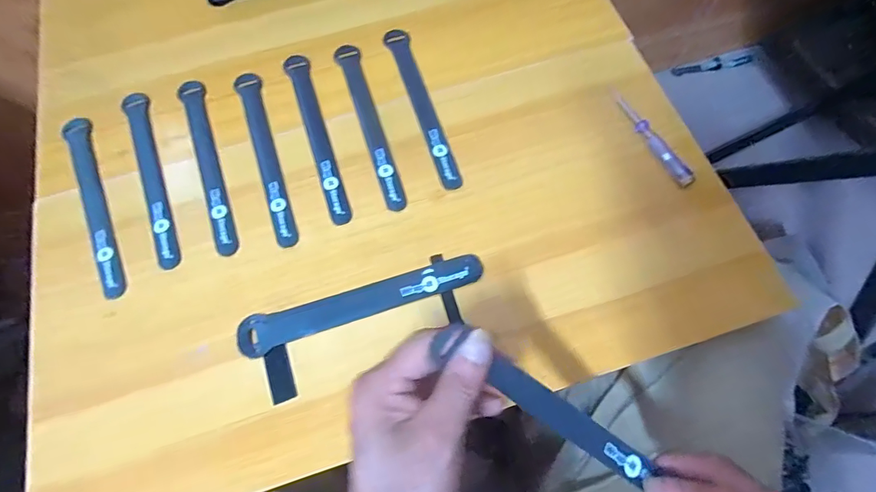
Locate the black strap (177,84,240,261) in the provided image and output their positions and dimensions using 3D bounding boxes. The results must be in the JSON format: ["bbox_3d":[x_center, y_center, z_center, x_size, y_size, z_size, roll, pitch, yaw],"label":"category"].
[{"bbox_3d":[-0.216,-0.080,0.420,0.022,0.004,0.202,-22,69,-7],"label":"black strap"}]

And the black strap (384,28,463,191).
[{"bbox_3d":[-0.016,-0.139,0.437,0.023,0.005,0.195,-17,69,-5],"label":"black strap"}]

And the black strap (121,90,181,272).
[{"bbox_3d":[-0.266,-0.068,0.417,0.021,0.004,0.199,-23,70,-7],"label":"black strap"}]

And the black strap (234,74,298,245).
[{"bbox_3d":[-0.161,-0.088,0.423,0.024,0.006,0.198,-21,69,-6],"label":"black strap"}]

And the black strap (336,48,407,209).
[{"bbox_3d":[-0.066,-0.118,0.430,0.023,0.004,0.192,-17,69,-5],"label":"black strap"}]

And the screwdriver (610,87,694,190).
[{"bbox_3d":[0.192,-0.104,0.412,0.013,0.010,0.119,-26,70,-8],"label":"screwdriver"}]

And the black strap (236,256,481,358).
[{"bbox_3d":[-0.061,0.046,0.366,0.199,0.006,0.031,-16,69,-5],"label":"black strap"}]

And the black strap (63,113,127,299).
[{"bbox_3d":[-0.312,-0.040,0.409,0.021,0.008,0.197,-26,70,-8],"label":"black strap"}]

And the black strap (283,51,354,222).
[{"bbox_3d":[-0.113,-0.105,0.426,0.022,0.008,0.190,-19,69,-8],"label":"black strap"}]

